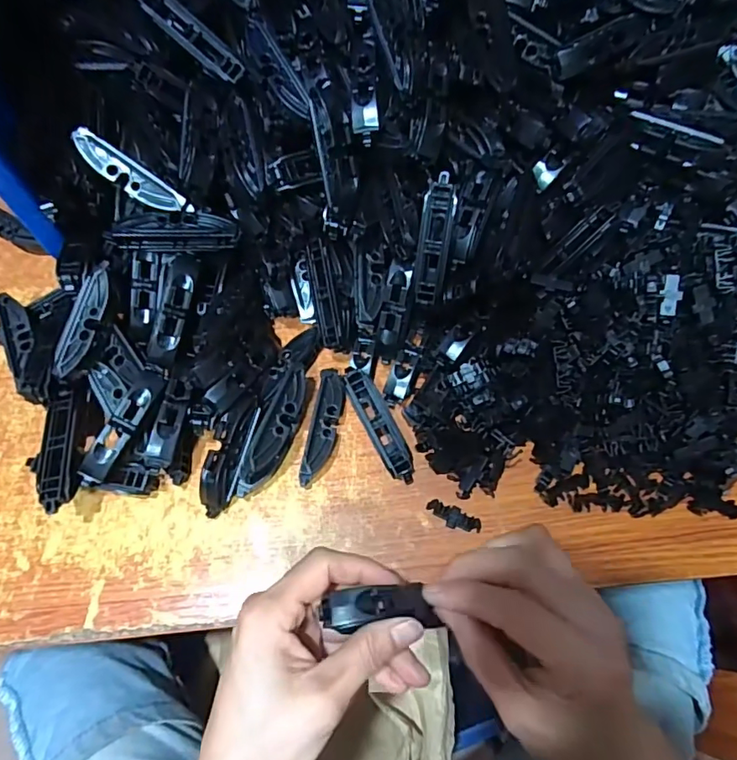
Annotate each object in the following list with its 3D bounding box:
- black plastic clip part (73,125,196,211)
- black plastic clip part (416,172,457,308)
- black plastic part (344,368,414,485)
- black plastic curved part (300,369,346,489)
[{"bbox_3d":[-0.150,-0.129,0.321,0.079,0.012,0.018,34,67,-9],"label":"black plastic clip part"},{"bbox_3d":[0.042,-0.088,0.326,0.019,0.078,0.015,7,24,2],"label":"black plastic clip part"},{"bbox_3d":[0.009,0.030,0.345,0.023,0.018,0.082,-27,85,-13],"label":"black plastic part"},{"bbox_3d":[-0.030,0.032,0.348,0.018,0.019,0.081,9,65,3],"label":"black plastic curved part"}]

